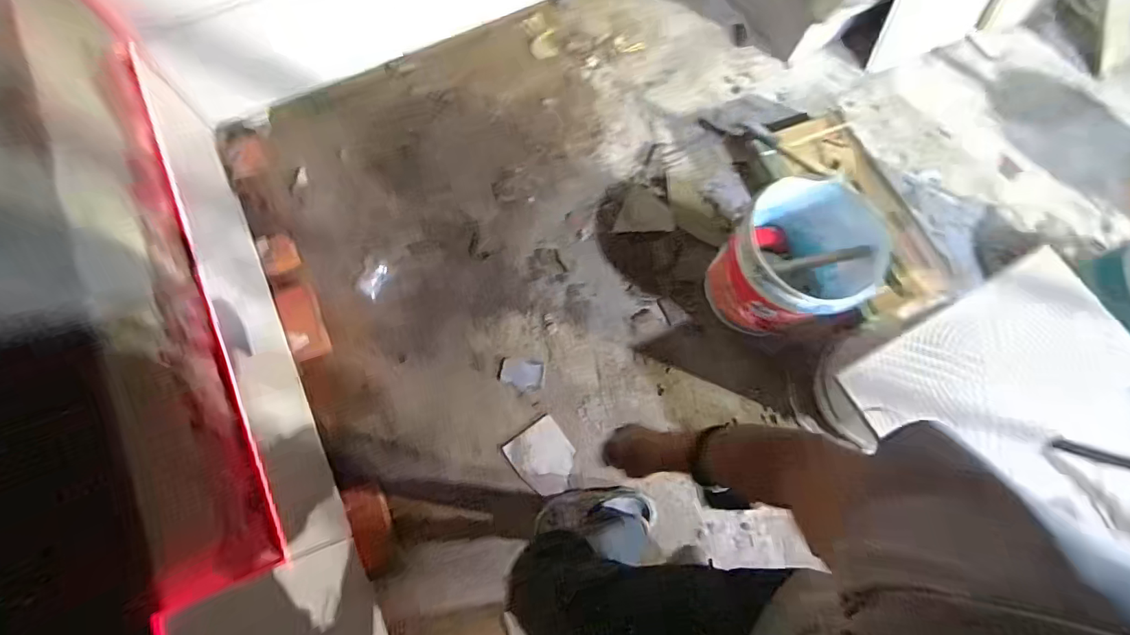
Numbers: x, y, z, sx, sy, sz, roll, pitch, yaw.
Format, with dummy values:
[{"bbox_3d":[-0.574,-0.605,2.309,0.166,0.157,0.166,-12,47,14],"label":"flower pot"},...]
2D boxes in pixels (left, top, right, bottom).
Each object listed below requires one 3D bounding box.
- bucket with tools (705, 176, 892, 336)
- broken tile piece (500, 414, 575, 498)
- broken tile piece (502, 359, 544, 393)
[{"bbox_3d":[0.615,-0.146,1.259,0.357,0.329,0.396,32,75,5],"label":"bucket with tools"},{"bbox_3d":[-0.053,0.372,1.260,0.151,0.020,0.180,-35,76,-9],"label":"broken tile piece"},{"bbox_3d":[-0.116,0.159,1.319,0.114,0.016,0.084,4,73,2],"label":"broken tile piece"}]

